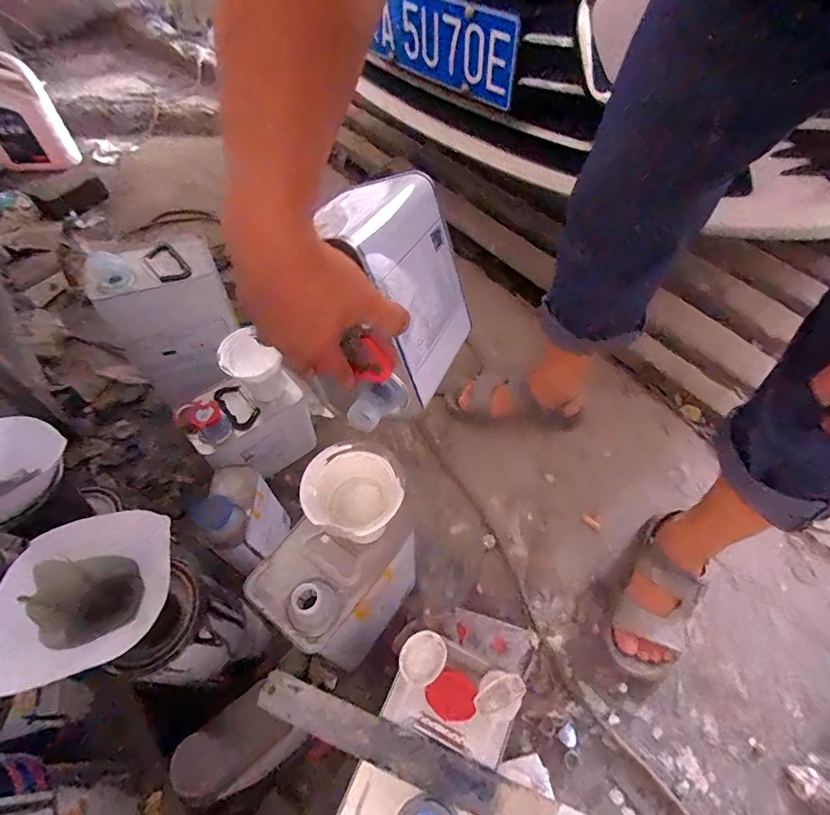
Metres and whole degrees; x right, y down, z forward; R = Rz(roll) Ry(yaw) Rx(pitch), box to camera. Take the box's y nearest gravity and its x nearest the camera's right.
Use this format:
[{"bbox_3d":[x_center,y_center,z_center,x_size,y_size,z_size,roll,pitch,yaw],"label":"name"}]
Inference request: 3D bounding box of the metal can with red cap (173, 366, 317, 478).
[{"bbox_3d":[-0.264,0.030,0.749,0.125,0.197,0.179,35,62,23],"label":"metal can with red cap"}]

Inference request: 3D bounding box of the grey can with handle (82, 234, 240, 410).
[{"bbox_3d":[-0.373,-0.106,0.776,0.149,0.318,0.110,-25,58,-16],"label":"grey can with handle"}]

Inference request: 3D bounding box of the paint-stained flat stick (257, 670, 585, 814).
[{"bbox_3d":[0.028,0.296,0.366,0.338,0.012,0.030,17,57,13],"label":"paint-stained flat stick"}]

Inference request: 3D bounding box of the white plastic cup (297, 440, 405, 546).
[{"bbox_3d":[-0.057,0.085,0.424,0.092,0.061,0.081,30,60,20],"label":"white plastic cup"}]

